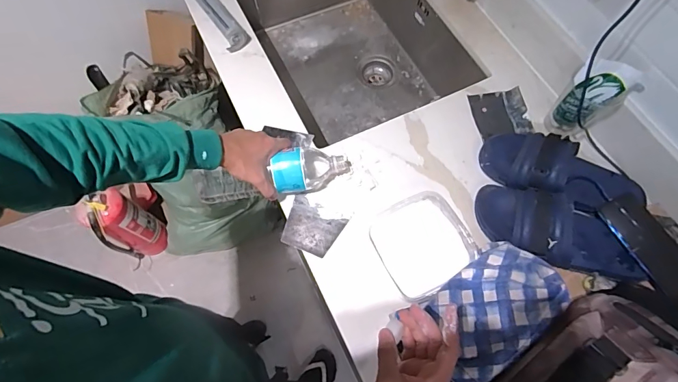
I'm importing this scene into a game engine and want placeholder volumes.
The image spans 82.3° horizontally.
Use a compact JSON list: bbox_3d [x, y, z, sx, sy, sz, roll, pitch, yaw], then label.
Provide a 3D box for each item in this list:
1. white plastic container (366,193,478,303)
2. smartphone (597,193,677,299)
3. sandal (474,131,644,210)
[{"bbox_3d":[0.139,0.086,0.648,0.155,0.045,0.150,-32,71,-14],"label":"white plastic container"},{"bbox_3d":[0.503,0.084,0.628,0.076,0.007,0.167,-23,63,-5],"label":"smartphone"},{"bbox_3d":[0.394,-0.039,0.689,0.276,0.072,0.126,14,67,5],"label":"sandal"}]

